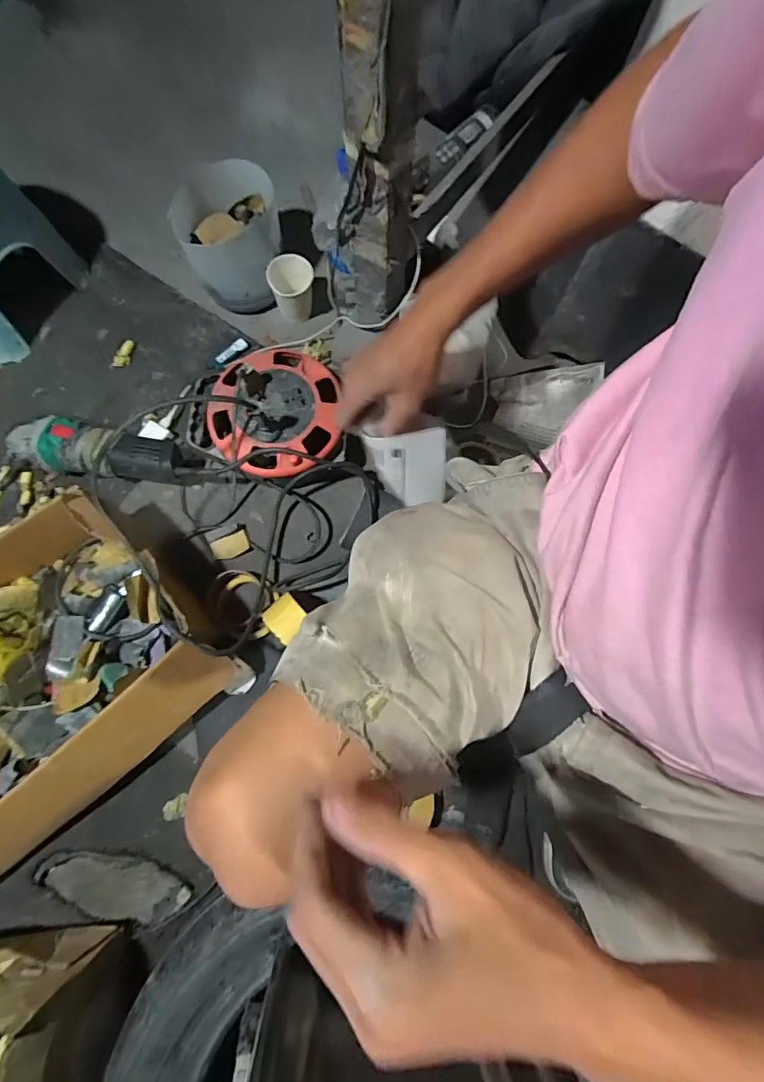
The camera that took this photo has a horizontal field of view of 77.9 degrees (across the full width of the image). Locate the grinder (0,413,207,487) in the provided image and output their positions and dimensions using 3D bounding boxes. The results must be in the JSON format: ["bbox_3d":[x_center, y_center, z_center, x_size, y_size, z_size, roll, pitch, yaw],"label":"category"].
[{"bbox_3d":[-0.411,-0.133,0.722,0.289,0.092,0.074,11,77,1],"label":"grinder"}]

